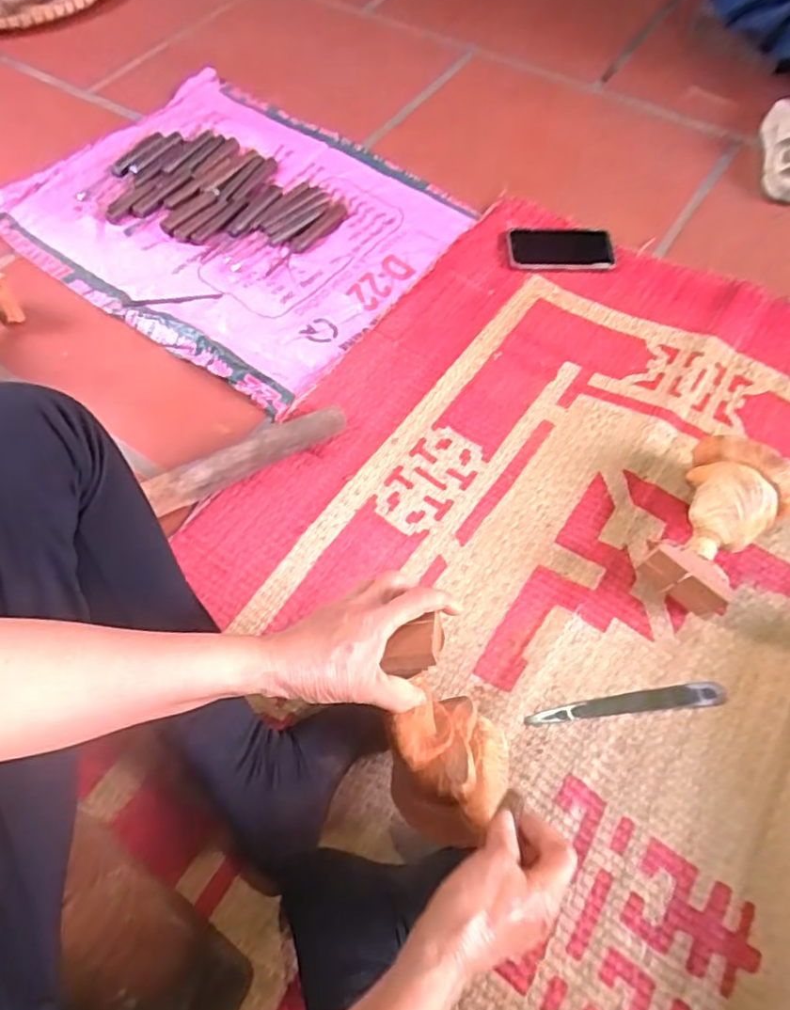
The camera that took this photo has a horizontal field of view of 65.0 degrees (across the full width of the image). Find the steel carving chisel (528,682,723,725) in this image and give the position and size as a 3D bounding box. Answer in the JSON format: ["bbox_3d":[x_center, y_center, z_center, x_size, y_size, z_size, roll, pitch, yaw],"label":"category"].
[{"bbox_3d":[0.225,0.194,0.601,0.192,0.007,0.022,-7,64,-2],"label":"steel carving chisel"}]

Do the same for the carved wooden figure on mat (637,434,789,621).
[{"bbox_3d":[0.331,0.021,0.644,0.112,0.086,0.172,37,70,17],"label":"carved wooden figure on mat"}]

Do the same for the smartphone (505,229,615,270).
[{"bbox_3d":[0.235,-0.366,0.884,0.148,0.009,0.079,-1,64,0],"label":"smartphone"}]

